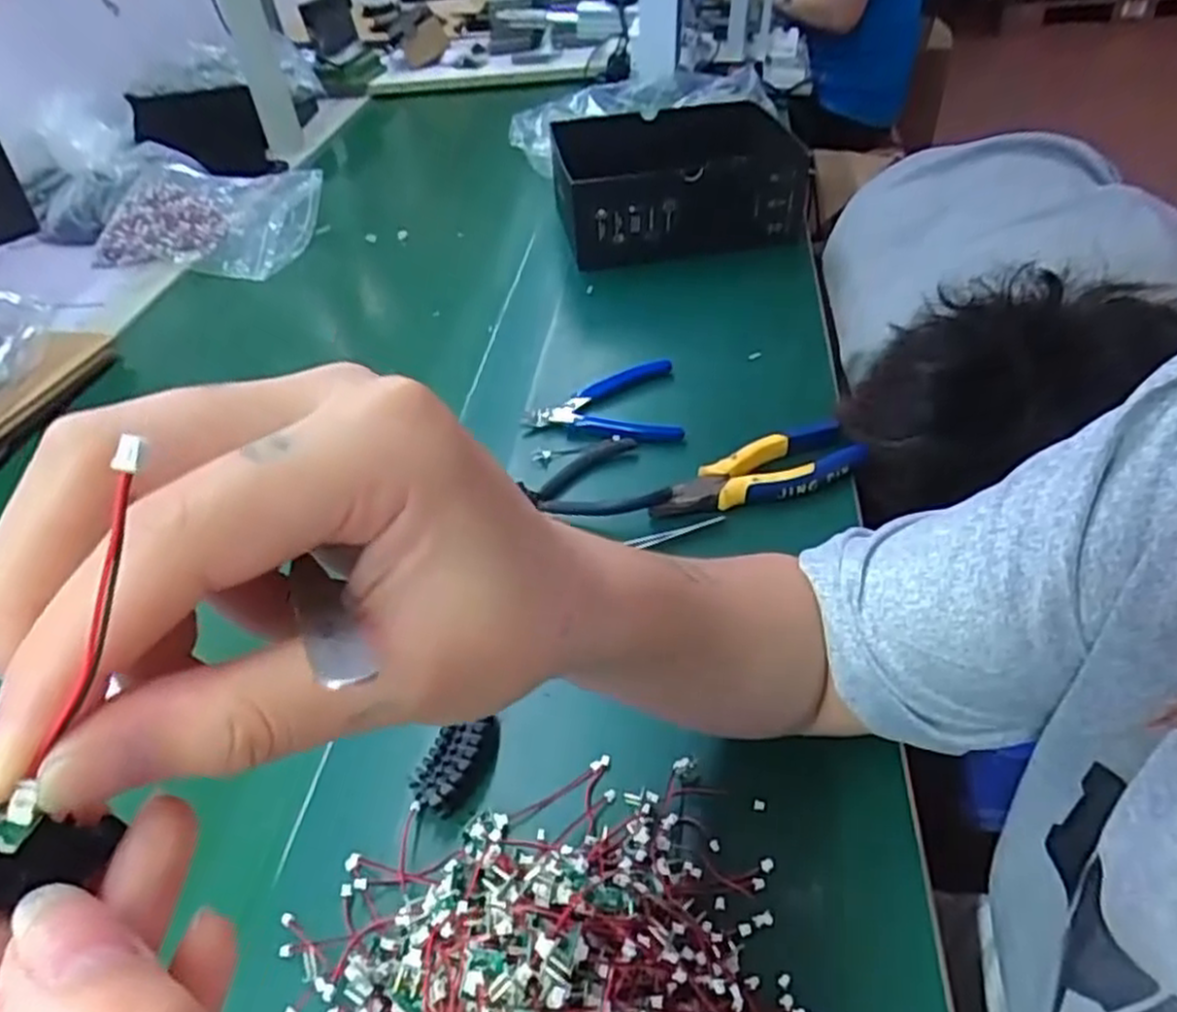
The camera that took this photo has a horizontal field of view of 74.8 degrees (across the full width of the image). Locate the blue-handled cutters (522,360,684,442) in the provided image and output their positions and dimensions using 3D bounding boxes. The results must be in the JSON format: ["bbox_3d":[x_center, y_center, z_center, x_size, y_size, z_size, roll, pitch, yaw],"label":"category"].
[{"bbox_3d":[0.010,-0.079,0.615,0.119,0.017,0.094,-5,44,0],"label":"blue-handled cutters"}]

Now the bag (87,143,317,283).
[{"bbox_3d":[-0.457,-0.355,0.933,0.290,0.040,0.187,11,62,15],"label":"bag"}]

